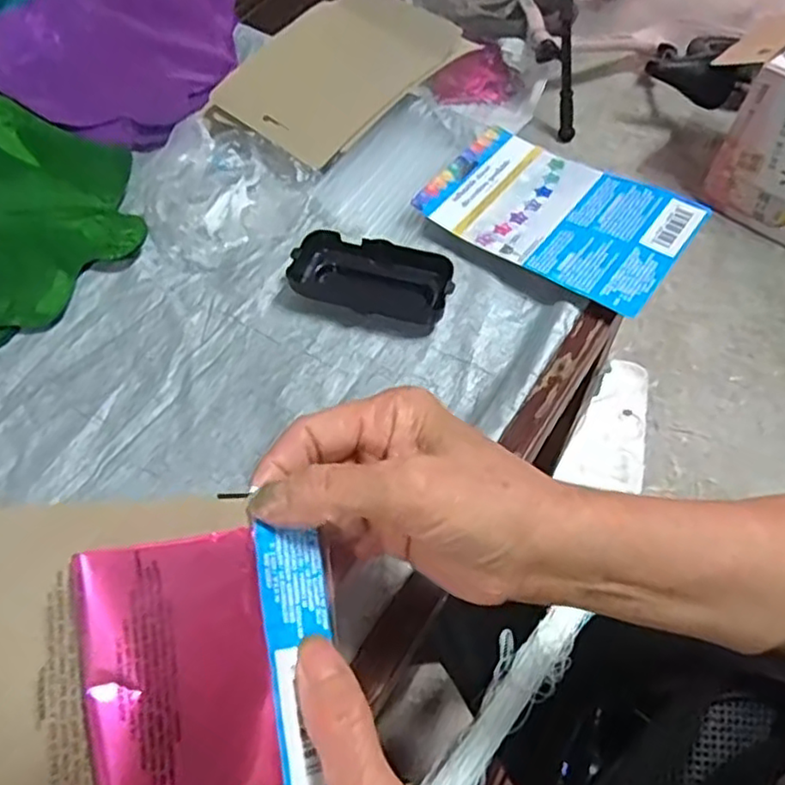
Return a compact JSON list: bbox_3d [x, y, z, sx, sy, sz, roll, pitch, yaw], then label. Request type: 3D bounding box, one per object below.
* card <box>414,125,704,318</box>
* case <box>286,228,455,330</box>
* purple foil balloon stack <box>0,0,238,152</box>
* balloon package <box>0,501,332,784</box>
[{"bbox_3d":[0.118,-0.132,0.496,0.181,0.010,0.110,31,66,23],"label":"card"},{"bbox_3d":[-0.015,-0.080,0.478,0.113,0.024,0.051,16,62,10],"label":"case"},{"bbox_3d":[-0.270,-0.320,0.629,0.257,0.033,0.238,19,62,11],"label":"purple foil balloon stack"},{"bbox_3d":[-0.083,0.092,0.224,0.144,0.013,0.112,6,63,-40],"label":"balloon package"}]

